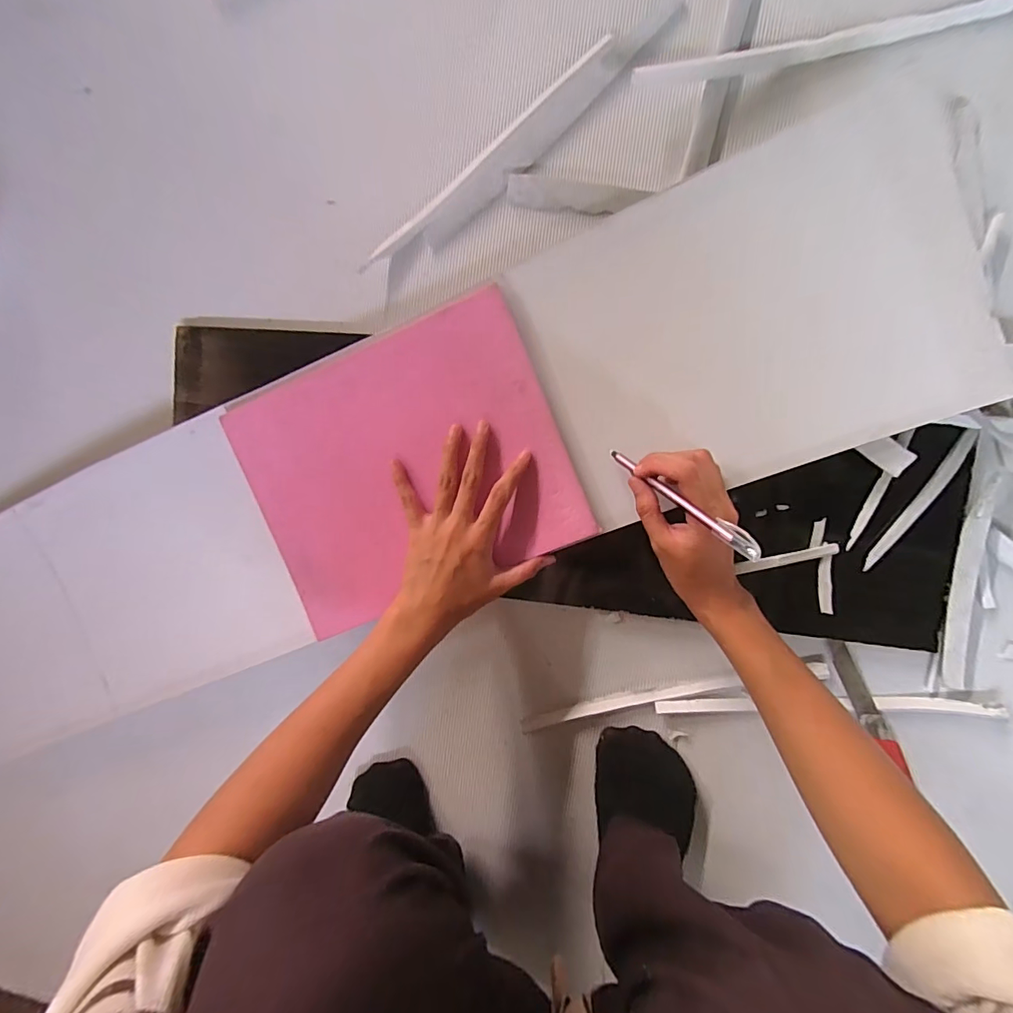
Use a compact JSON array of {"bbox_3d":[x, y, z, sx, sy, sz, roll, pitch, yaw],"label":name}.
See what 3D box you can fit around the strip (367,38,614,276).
[{"bbox_3d":[-0.025,-0.299,0.398,0.267,0.005,0.017,-38,89,9],"label":"strip"}]

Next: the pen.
[{"bbox_3d":[0.117,-0.007,0.323,0.008,0.140,0.011,31,102,-40],"label":"pen"}]

